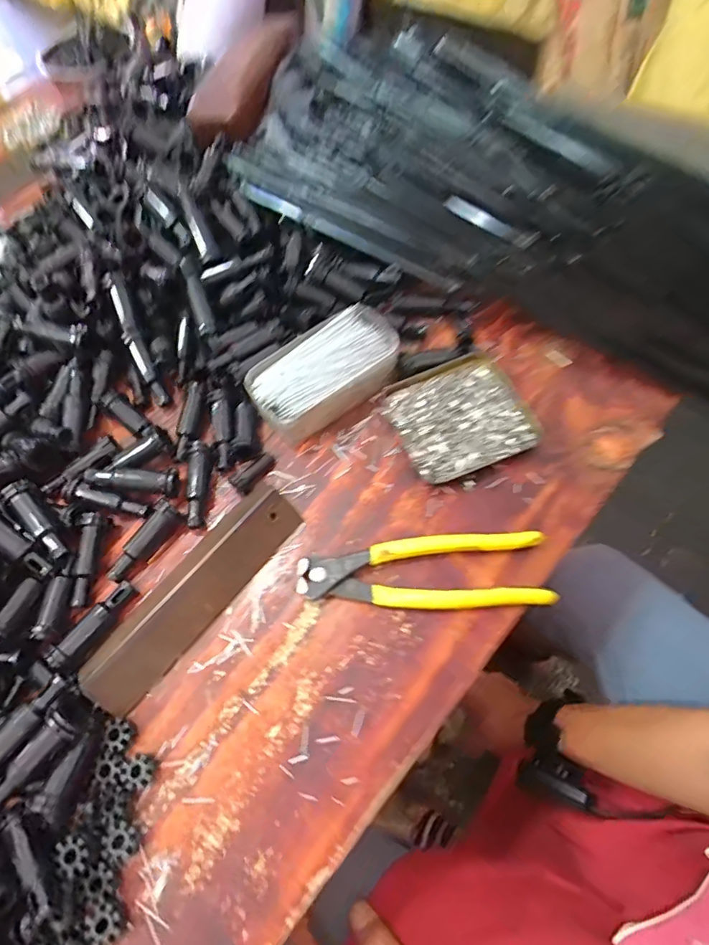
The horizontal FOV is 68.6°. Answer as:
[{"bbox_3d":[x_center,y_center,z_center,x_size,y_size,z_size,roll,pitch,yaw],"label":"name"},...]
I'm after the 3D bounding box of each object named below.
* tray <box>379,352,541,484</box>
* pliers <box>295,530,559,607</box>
[{"bbox_3d":[0.082,-0.045,0.410,0.097,0.018,0.093,-22,63,-1],"label":"tray"},{"bbox_3d":[0.045,0.068,0.355,0.166,0.014,0.048,-5,64,8],"label":"pliers"}]

